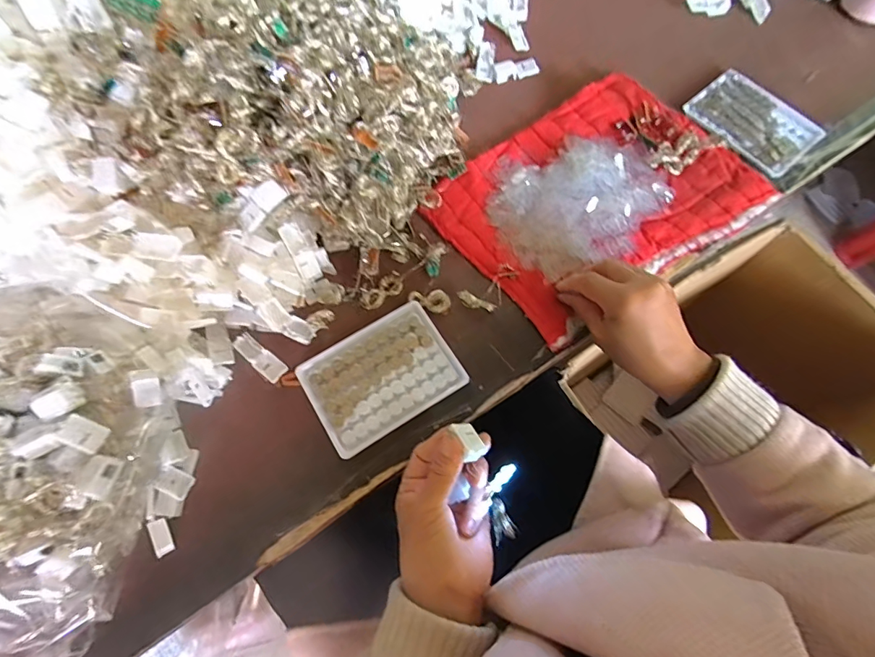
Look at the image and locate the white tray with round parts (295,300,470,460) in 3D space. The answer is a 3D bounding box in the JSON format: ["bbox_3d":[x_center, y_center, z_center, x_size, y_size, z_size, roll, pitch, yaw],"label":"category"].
[{"bbox_3d":[-0.050,0.042,0.413,0.129,0.010,0.096,-31,73,-10],"label":"white tray with round parts"}]

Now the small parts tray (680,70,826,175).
[{"bbox_3d":[0.356,-0.236,0.517,0.087,0.014,0.132,-37,74,-12],"label":"small parts tray"}]

